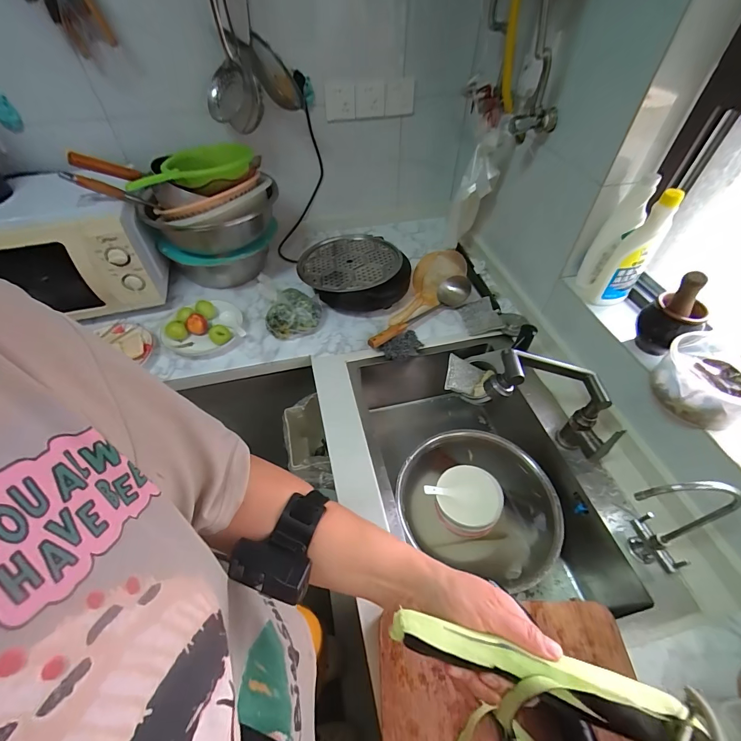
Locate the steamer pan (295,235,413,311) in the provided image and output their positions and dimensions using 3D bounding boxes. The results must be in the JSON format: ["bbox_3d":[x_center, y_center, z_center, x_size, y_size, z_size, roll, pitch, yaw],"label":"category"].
[{"bbox_3d":[-0.044,-0.262,1.008,0.296,0.119,0.260,17,53,13],"label":"steamer pan"}]

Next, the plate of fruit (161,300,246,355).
[{"bbox_3d":[-0.431,-0.114,0.930,0.189,0.055,0.167,-20,54,-15],"label":"plate of fruit"}]

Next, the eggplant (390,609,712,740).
[{"bbox_3d":[0.146,0.245,0.287,0.265,0.036,0.034,20,53,2],"label":"eggplant"}]

